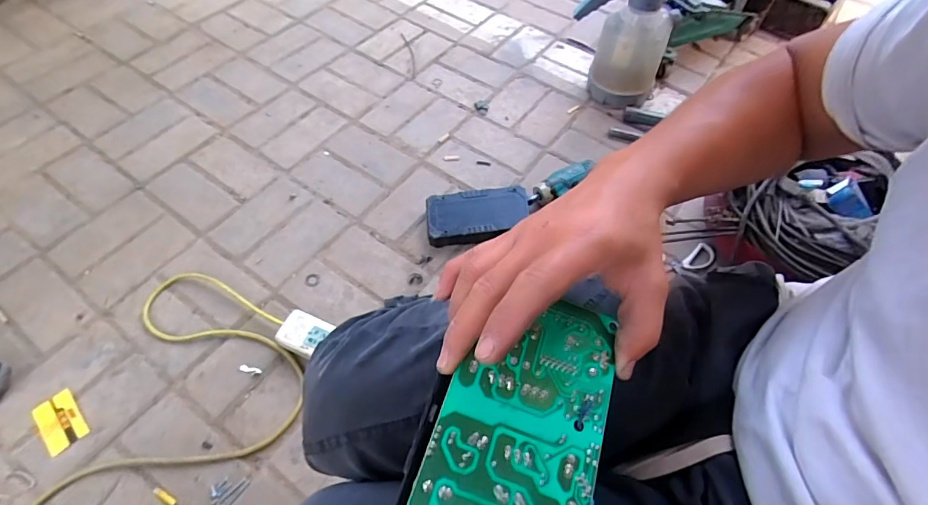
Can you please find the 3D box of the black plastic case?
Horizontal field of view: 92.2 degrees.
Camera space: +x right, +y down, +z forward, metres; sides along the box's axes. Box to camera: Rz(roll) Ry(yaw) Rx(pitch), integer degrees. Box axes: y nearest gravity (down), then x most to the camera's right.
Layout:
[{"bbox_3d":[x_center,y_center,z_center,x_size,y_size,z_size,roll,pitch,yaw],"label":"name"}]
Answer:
[{"bbox_3d":[0.025,-0.069,0.861,0.193,0.062,0.097,-4,60,-5],"label":"black plastic case"}]

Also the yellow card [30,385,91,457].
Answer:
[{"bbox_3d":[-0.601,0.252,0.664,0.053,0.004,0.087,-37,66,-24],"label":"yellow card"}]

